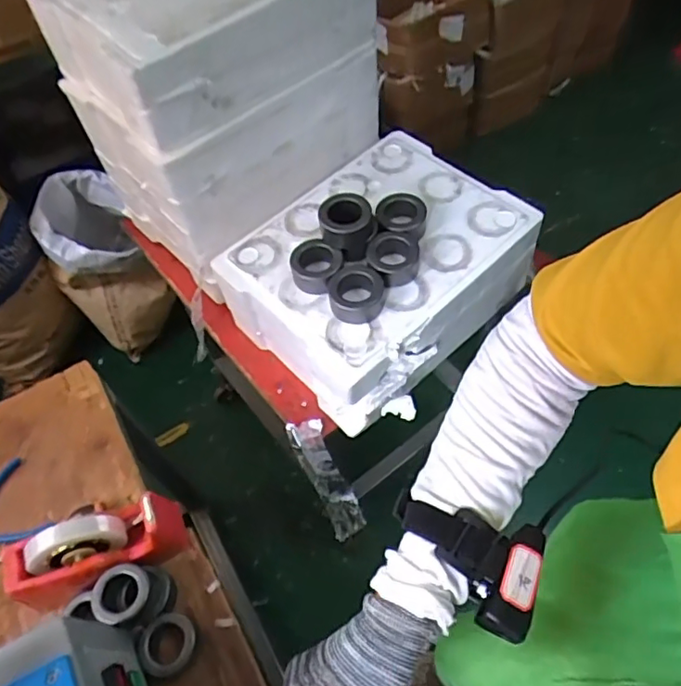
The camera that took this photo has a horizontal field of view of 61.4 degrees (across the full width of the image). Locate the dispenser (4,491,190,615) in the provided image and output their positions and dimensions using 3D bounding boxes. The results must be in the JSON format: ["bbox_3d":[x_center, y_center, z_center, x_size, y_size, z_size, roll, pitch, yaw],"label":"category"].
[{"bbox_3d":[-0.308,0.264,0.732,0.207,0.120,0.069,-22,57,-10],"label":"dispenser"}]

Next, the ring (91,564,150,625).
[{"bbox_3d":[-0.268,0.304,0.697,0.061,0.021,0.067,-2,56,4],"label":"ring"}]

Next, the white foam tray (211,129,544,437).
[{"bbox_3d":[0.054,-0.103,0.857,0.315,0.180,0.391,34,65,24],"label":"white foam tray"}]

